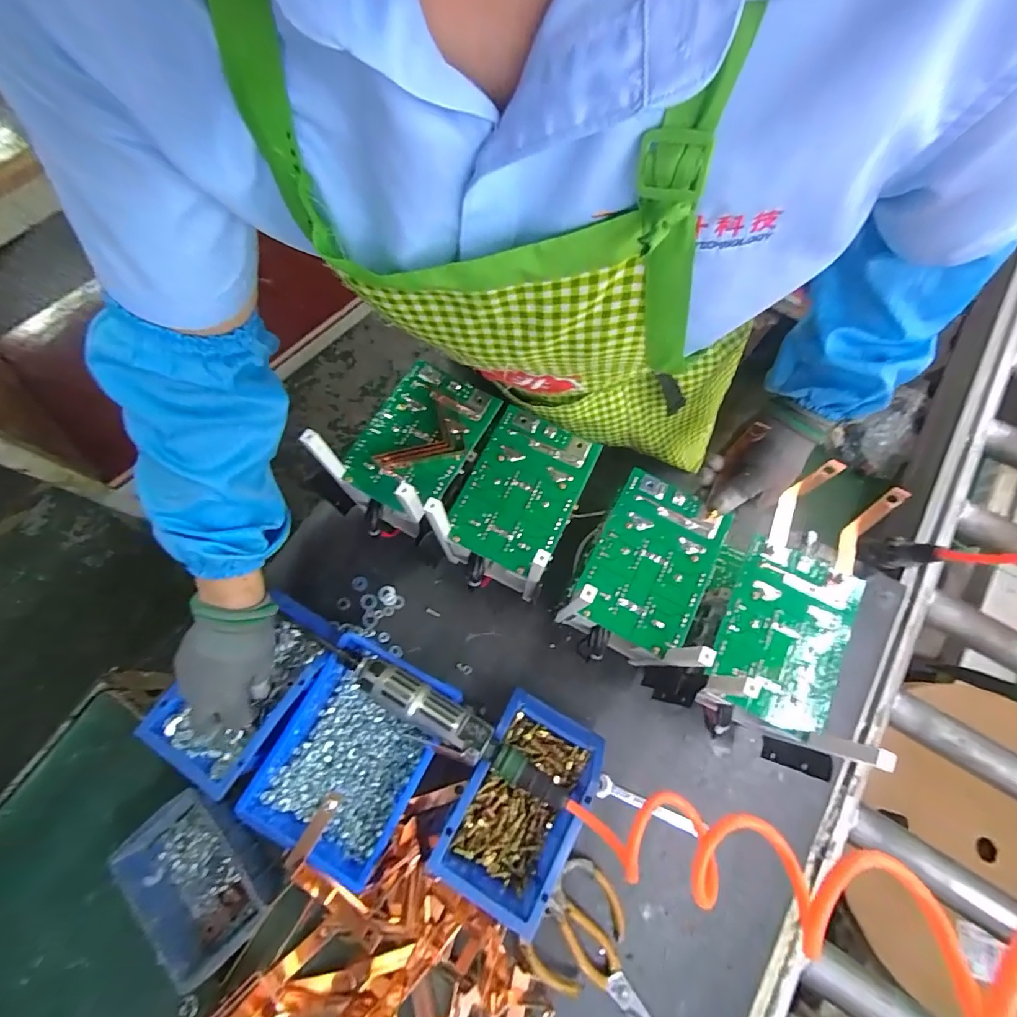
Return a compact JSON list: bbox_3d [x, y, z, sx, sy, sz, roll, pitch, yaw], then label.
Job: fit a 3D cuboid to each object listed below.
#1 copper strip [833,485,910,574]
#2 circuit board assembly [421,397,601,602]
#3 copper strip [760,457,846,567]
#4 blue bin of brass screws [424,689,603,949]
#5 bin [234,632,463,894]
[{"bbox_3d":[0.360,0.022,0.469,0.016,0.046,0.095,32,106,10],"label":"copper strip"},{"bbox_3d":[0.010,-0.011,0.506,0.121,0.057,0.178,27,74,8],"label":"circuit board assembly"},{"bbox_3d":[0.291,0.002,0.471,0.023,0.044,0.111,27,102,8],"label":"copper strip"},{"bbox_3d":[0.011,0.298,0.474,0.110,0.074,0.188,28,74,9],"label":"blue bin of brass screws"},{"bbox_3d":[-0.161,0.258,0.489,0.147,0.059,0.208,26,74,8],"label":"bin"}]

